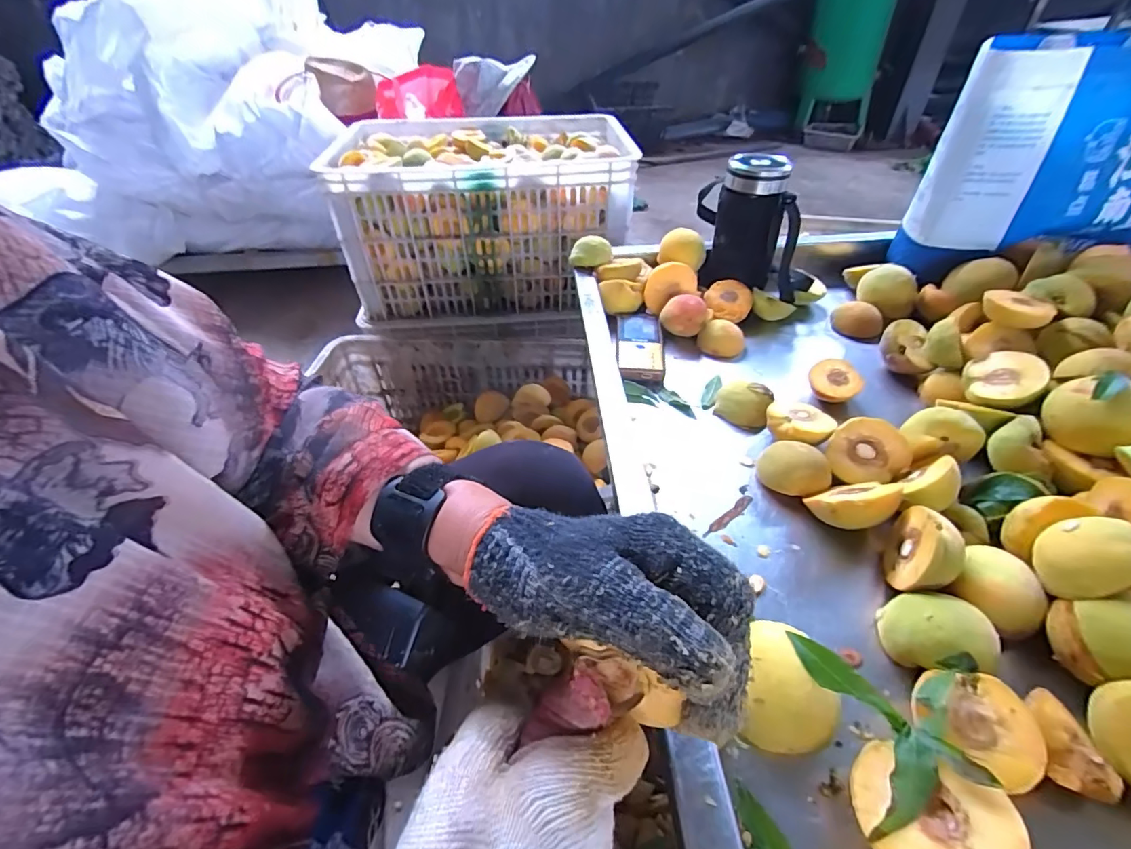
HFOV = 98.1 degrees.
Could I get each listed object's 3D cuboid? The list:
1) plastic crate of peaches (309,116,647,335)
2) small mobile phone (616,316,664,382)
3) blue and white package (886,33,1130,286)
[{"bbox_3d":[-0.149,-0.392,0.936,0.469,0.267,0.318,-7,42,-6],"label":"plastic crate of peaches"},{"bbox_3d":[0.091,-0.094,0.599,0.055,0.018,0.121,1,41,3],"label":"small mobile phone"},{"bbox_3d":[0.610,-0.317,0.589,0.313,0.234,0.100,-7,42,-6],"label":"blue and white package"}]

